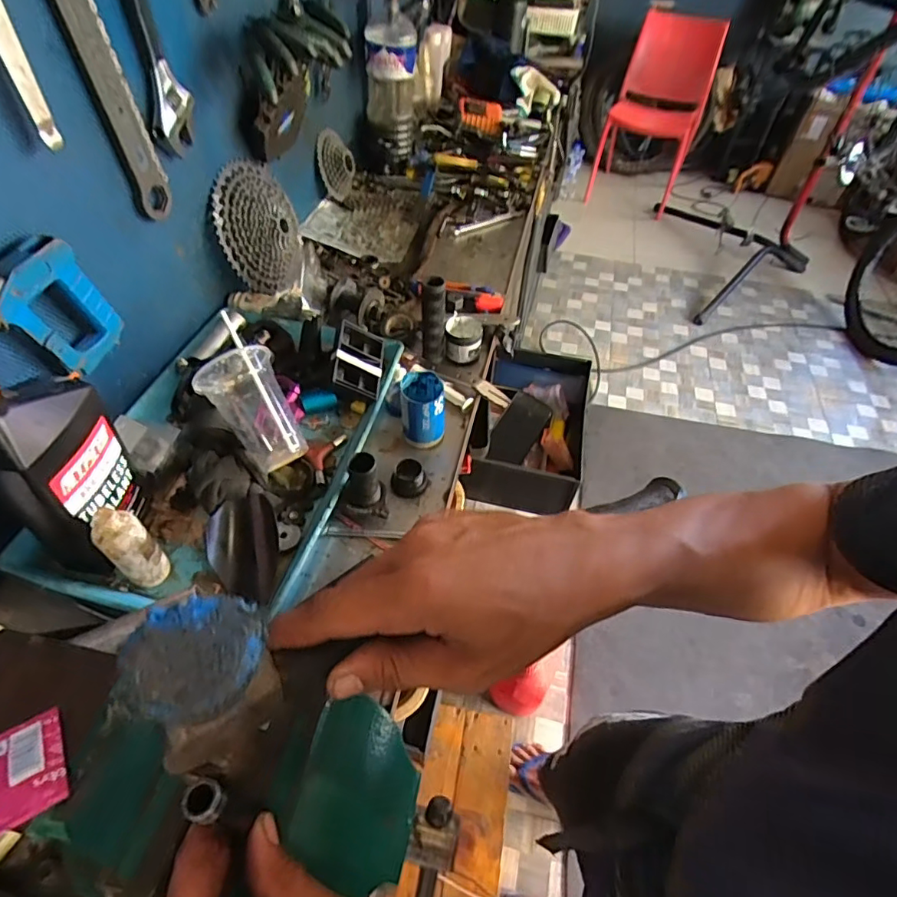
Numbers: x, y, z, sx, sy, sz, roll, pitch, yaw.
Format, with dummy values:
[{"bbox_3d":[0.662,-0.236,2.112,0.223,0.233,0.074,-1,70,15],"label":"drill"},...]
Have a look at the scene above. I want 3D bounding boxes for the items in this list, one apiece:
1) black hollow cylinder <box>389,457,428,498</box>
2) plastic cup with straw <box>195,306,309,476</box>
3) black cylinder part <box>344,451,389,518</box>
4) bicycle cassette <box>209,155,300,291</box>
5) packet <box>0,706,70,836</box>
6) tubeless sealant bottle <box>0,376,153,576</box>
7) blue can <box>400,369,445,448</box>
[{"bbox_3d":[-0.049,0.035,0.646,0.038,0.029,0.039,1,49,-2],"label":"black hollow cylinder"},{"bbox_3d":[-0.236,-0.057,0.633,0.087,0.081,0.170,-29,89,-25],"label":"plastic cup with straw"},{"bbox_3d":[-0.095,0.045,0.605,0.046,0.069,0.050,-7,50,-9],"label":"black cylinder part"},{"bbox_3d":[-0.281,-0.343,0.828,0.034,0.181,0.183,1,64,27],"label":"bicycle cassette"},{"bbox_3d":[-0.262,0.198,0.330,0.043,0.004,0.060,-24,54,-22],"label":"packet"},{"bbox_3d":[-0.354,0.018,0.491,0.065,0.252,0.109,0,49,-3],"label":"tubeless sealant bottle"},{"bbox_3d":[-0.033,-0.048,0.678,0.051,0.084,0.052,1,49,-2],"label":"blue can"}]

